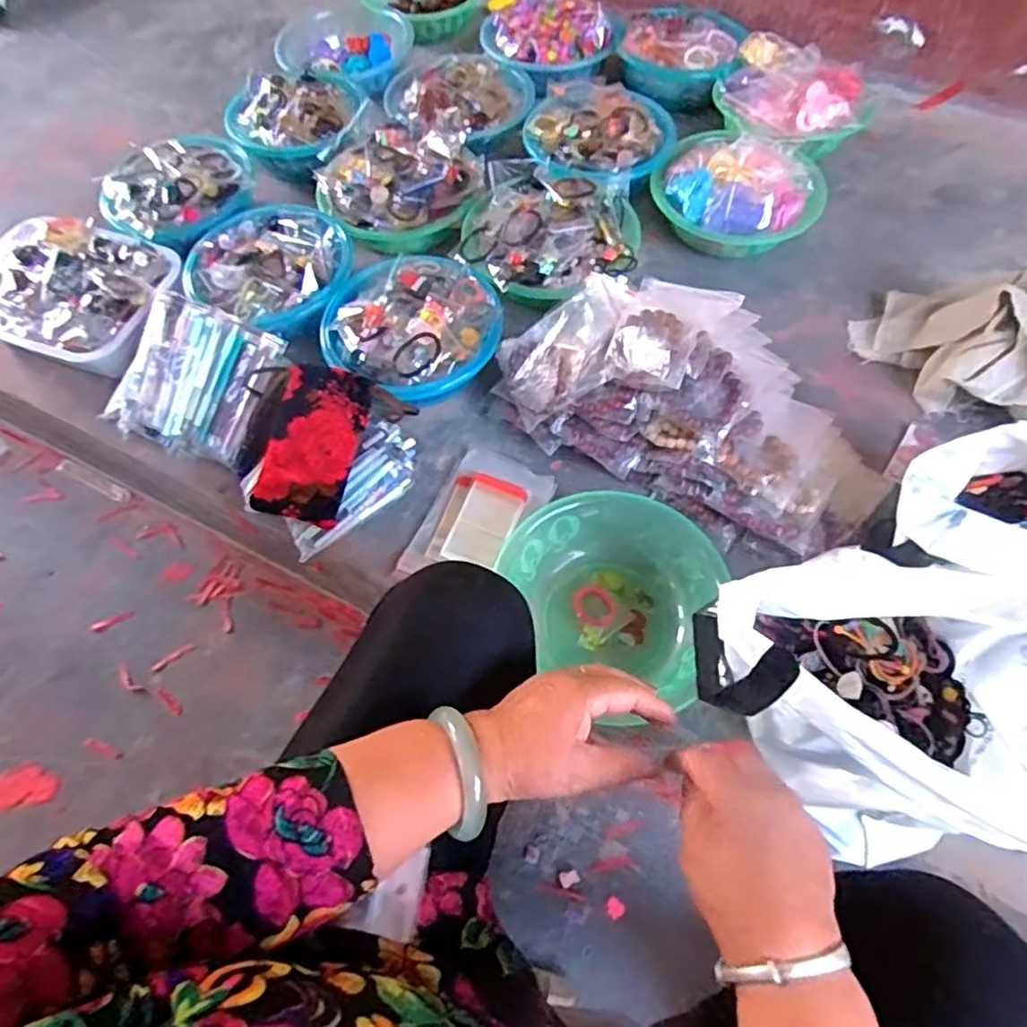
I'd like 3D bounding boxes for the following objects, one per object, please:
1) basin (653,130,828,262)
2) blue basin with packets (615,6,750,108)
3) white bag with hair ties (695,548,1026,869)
[{"bbox_3d":[0.319,-0.459,0.939,0.226,0.084,0.197,15,63,10],"label":"basin"},{"bbox_3d":[0.276,-0.772,1.093,0.201,0.061,0.221,12,63,8],"label":"blue basin with packets"},{"bbox_3d":[0.299,0.160,0.563,0.257,0.204,0.219,6,62,5],"label":"white bag with hair ties"}]

